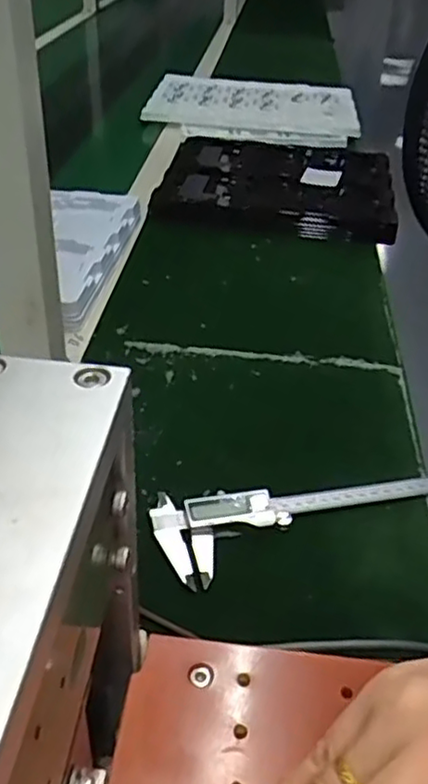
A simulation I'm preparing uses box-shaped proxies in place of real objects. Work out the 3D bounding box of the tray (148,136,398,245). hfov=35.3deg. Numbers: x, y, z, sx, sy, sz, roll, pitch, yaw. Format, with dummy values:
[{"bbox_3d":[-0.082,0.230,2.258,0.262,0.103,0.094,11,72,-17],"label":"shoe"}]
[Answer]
[{"bbox_3d":[0.096,-0.306,0.973,0.310,0.033,0.349,7,37,5],"label":"tray"}]

